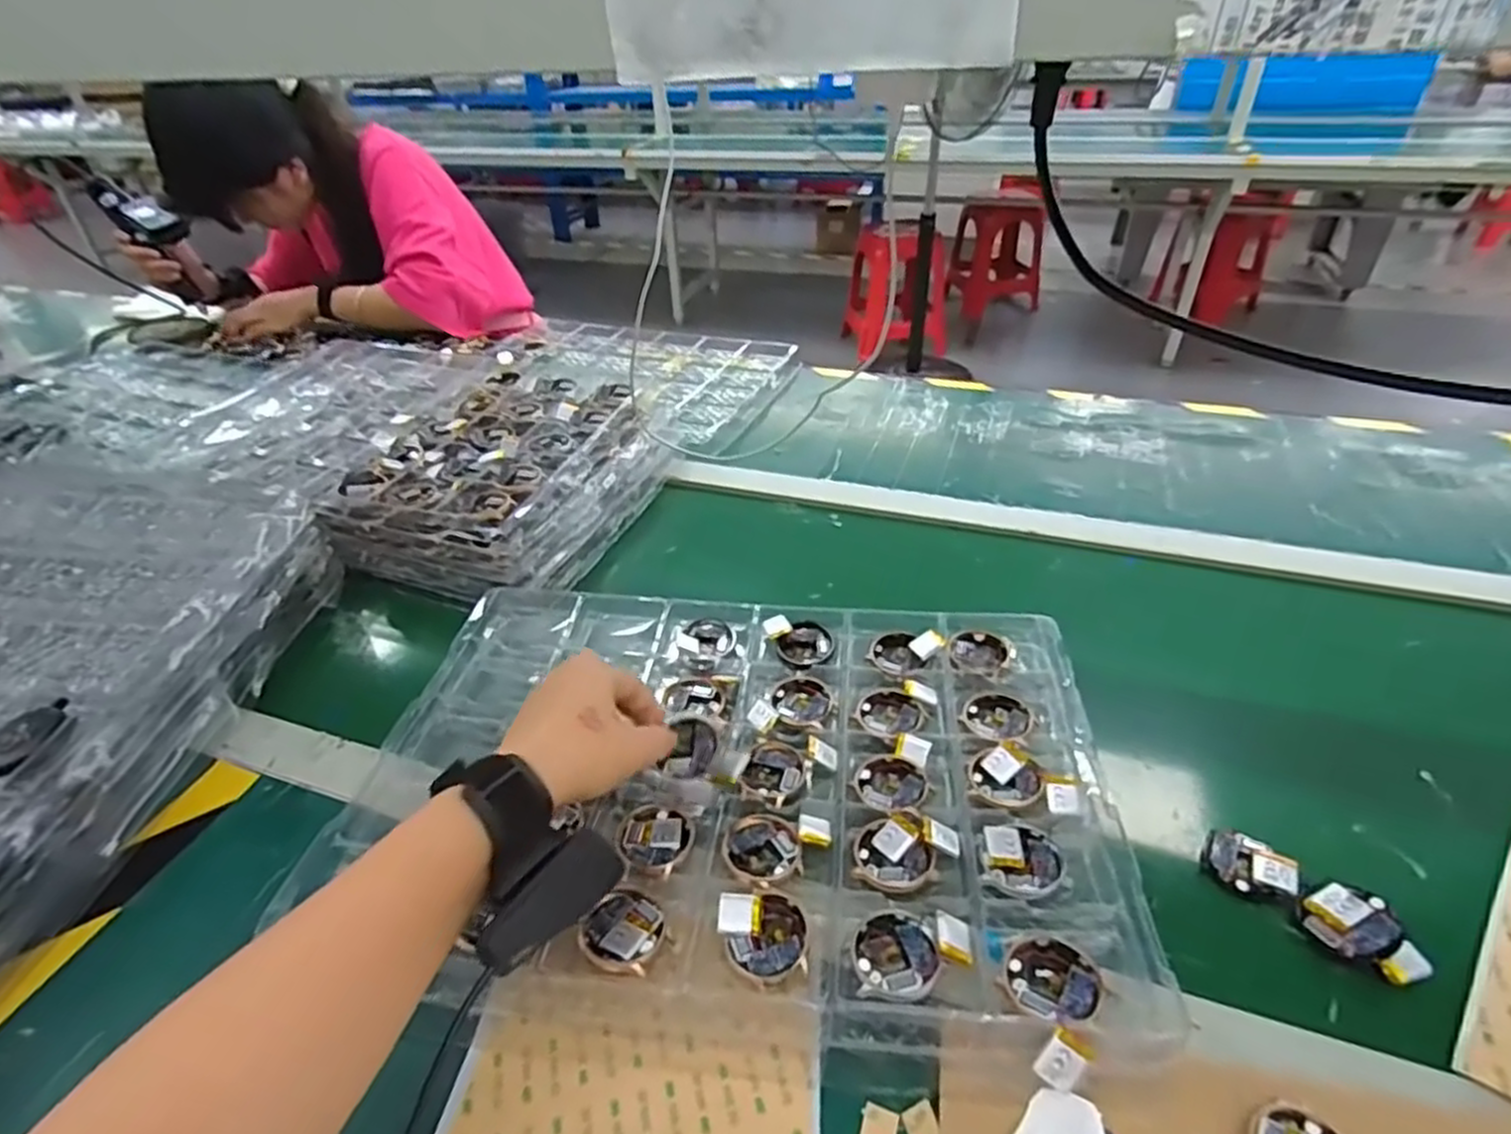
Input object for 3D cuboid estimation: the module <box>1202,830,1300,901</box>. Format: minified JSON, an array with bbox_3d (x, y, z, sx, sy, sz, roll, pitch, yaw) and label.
[{"bbox_3d":[0.285,0.174,0.435,0.045,0.012,0.037,17,41,25],"label":"module"}]

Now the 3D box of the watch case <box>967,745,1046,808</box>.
[{"bbox_3d":[0.153,0.128,0.459,0.042,0.011,0.039,9,38,16],"label":"watch case"}]

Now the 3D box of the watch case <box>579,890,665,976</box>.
[{"bbox_3d":[-0.068,0.188,0.388,0.041,0.005,0.040,11,34,22],"label":"watch case"}]

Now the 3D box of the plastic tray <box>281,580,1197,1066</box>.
[{"bbox_3d":[-0.012,0.129,0.486,0.453,0.039,0.316,4,37,9],"label":"plastic tray"}]

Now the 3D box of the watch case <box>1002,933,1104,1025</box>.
[{"bbox_3d":[0.140,0.196,0.355,0.042,0.012,0.041,18,41,26],"label":"watch case"}]

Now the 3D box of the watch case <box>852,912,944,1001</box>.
[{"bbox_3d":[0.070,0.193,0.372,0.041,0.012,0.042,-1,36,3],"label":"watch case"}]

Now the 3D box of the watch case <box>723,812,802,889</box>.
[{"bbox_3d":[0.004,0.160,0.428,0.042,0.007,0.046,-16,38,-17],"label":"watch case"}]

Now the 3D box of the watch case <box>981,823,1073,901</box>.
[{"bbox_3d":[0.147,0.162,0.412,0.044,0.010,0.043,6,37,13],"label":"watch case"}]

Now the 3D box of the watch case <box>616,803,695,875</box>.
[{"bbox_3d":[-0.058,0.155,0.437,0.042,0.010,0.051,-22,40,-24],"label":"watch case"}]

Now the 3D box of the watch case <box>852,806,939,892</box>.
[{"bbox_3d":[0.077,0.159,0.424,0.044,0.011,0.048,-5,36,-3],"label":"watch case"}]

